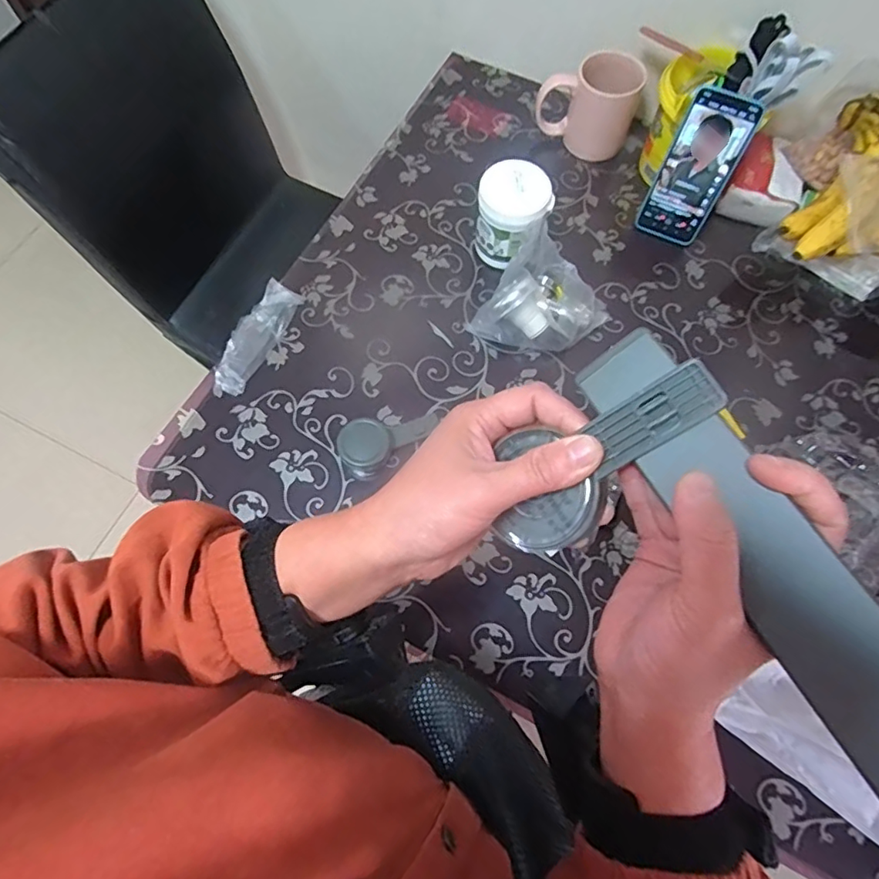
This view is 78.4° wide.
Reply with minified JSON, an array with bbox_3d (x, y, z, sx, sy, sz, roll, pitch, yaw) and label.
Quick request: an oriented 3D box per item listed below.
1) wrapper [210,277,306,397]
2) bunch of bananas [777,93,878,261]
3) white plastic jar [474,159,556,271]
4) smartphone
[{"bbox_3d":[-0.225,-0.126,0.666,0.052,0.012,0.154,24,71,8],"label":"wrapper"},{"bbox_3d":[0.513,-0.291,0.628,0.149,0.081,0.203,29,72,10],"label":"bunch of bananas"},{"bbox_3d":[0.088,-0.270,0.672,0.085,0.107,0.084,0,69,0],"label":"white plastic jar"},{"bbox_3d":[0.318,-0.332,0.670,0.083,0.169,0.014,27,46,9],"label":"smartphone"}]

